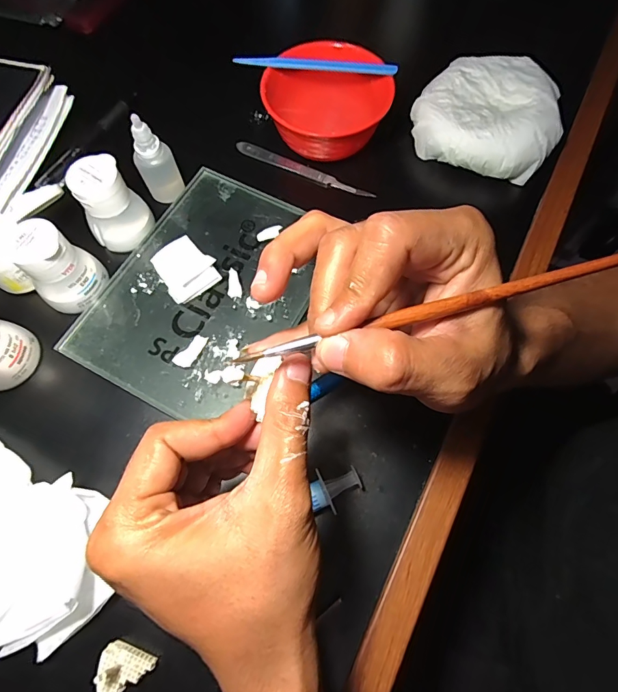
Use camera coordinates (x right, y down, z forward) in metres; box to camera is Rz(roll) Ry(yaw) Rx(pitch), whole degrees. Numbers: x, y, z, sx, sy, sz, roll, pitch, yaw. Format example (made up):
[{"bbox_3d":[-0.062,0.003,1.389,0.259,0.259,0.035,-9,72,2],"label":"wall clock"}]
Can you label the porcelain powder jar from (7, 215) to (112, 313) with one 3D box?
[{"bbox_3d":[-0.184,-0.059,0.299,0.040,0.058,0.047,39,72,13],"label":"porcelain powder jar"}]

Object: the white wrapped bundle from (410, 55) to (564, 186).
[{"bbox_3d":[0.163,-0.209,0.369,0.125,0.042,0.112,31,71,11],"label":"white wrapped bundle"}]

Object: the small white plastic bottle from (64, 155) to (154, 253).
[{"bbox_3d":[-0.156,-0.113,0.319,0.048,0.056,0.038,-32,72,-13],"label":"small white plastic bottle"}]

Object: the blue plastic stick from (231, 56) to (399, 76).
[{"bbox_3d":[0.006,-0.243,0.349,0.137,0.008,0.010,7,68,2],"label":"blue plastic stick"}]

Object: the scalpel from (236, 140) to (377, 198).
[{"bbox_3d":[-0.005,-0.163,0.375,0.137,0.007,0.012,25,70,9],"label":"scalpel"}]

